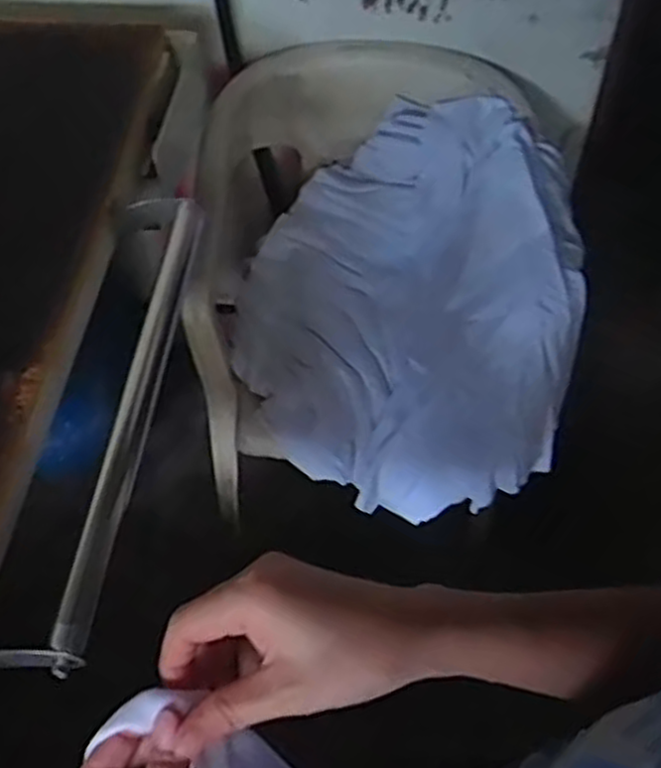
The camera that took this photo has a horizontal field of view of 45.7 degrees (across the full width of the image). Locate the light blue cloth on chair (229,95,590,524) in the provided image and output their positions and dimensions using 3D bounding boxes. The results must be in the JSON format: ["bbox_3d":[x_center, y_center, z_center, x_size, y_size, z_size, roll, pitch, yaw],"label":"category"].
[{"bbox_3d":[0.115,-0.125,1.222,0.524,0.321,0.549,-3,51,-2],"label":"light blue cloth on chair"}]

